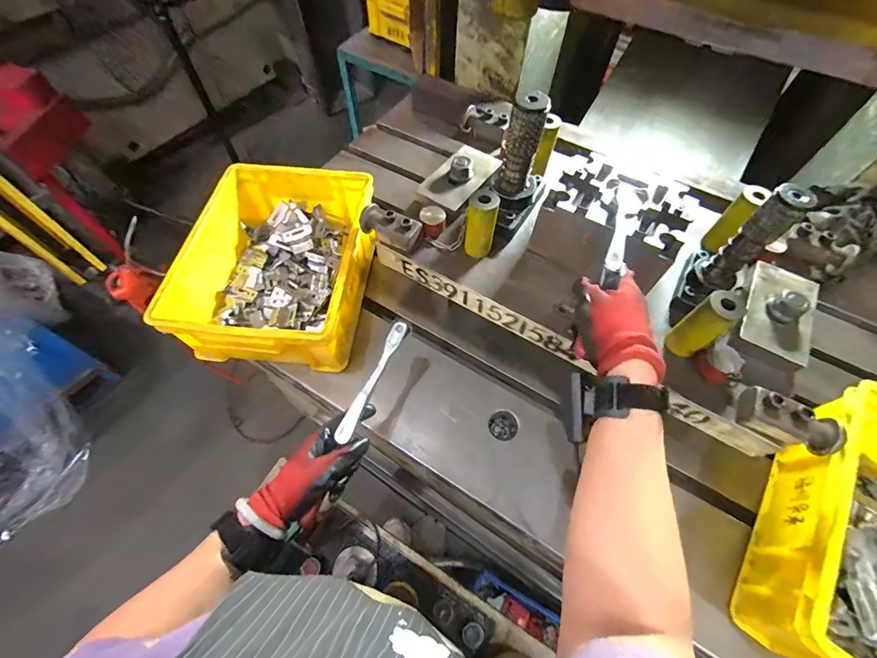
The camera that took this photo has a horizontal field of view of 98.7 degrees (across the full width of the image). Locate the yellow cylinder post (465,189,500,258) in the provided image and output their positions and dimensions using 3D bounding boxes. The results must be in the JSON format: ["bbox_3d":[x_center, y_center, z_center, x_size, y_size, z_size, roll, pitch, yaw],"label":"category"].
[{"bbox_3d":[0.062,-0.147,0.537,0.038,0.096,0.032,12,60,6],"label":"yellow cylinder post"}]

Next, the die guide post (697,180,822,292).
[{"bbox_3d":[0.379,-0.105,0.462,0.036,0.144,0.040,-15,61,-9],"label":"die guide post"}]

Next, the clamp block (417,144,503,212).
[{"bbox_3d":[0.037,-0.261,0.627,0.085,0.040,0.160,29,64,15],"label":"clamp block"}]

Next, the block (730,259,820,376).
[{"bbox_3d":[0.457,-0.025,0.502,0.084,0.049,0.162,31,64,16],"label":"block"}]

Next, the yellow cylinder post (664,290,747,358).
[{"bbox_3d":[0.318,-0.002,0.454,0.033,0.091,0.039,-29,65,-17],"label":"yellow cylinder post"}]

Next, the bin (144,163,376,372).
[{"bbox_3d":[-0.265,-0.115,0.640,0.279,0.124,0.350,8,60,3],"label":"bin"}]

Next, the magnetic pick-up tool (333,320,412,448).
[{"bbox_3d":[-0.080,0.059,0.474,0.020,0.016,0.167,21,63,11],"label":"magnetic pick-up tool"}]

